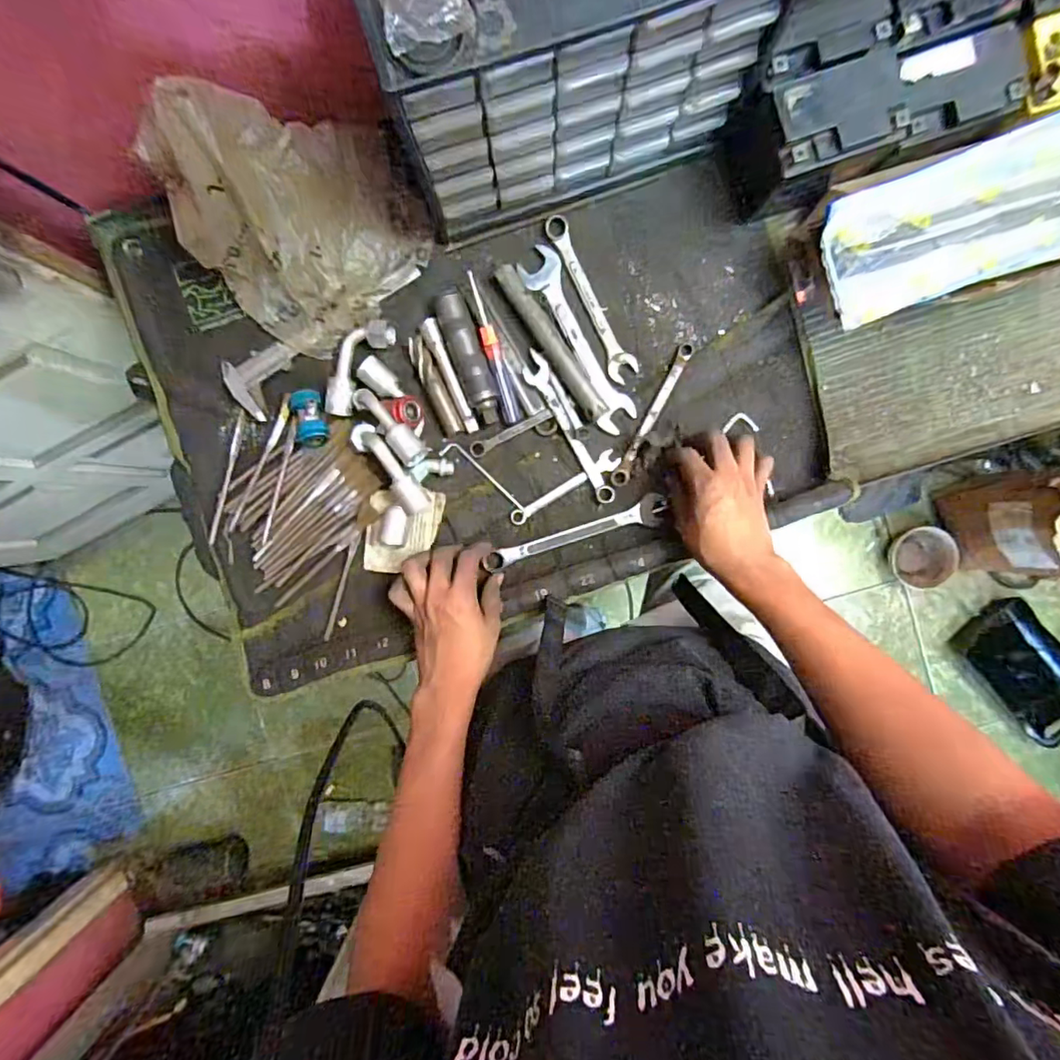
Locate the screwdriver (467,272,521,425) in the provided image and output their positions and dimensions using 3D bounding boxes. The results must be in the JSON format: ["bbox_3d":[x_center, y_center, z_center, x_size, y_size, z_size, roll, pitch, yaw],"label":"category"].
[{"bbox_3d":[-0.037,-0.182,0.566,0.018,0.018,0.149,-17,93,1],"label":"screwdriver"}]

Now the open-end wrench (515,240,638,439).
[{"bbox_3d":[0.049,-0.195,0.577,0.041,0.011,0.200,-28,92,1],"label":"open-end wrench"}]

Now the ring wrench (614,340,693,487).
[{"bbox_3d":[0.127,-0.119,0.579,0.016,0.009,0.160,27,93,-1],"label":"ring wrench"}]

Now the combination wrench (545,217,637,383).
[{"bbox_3d":[0.065,-0.235,0.576,0.030,0.010,0.173,-25,92,1],"label":"combination wrench"}]

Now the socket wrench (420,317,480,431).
[{"bbox_3d":[-0.081,-0.155,0.566,0.017,0.010,0.118,-22,92,1],"label":"socket wrench"}]

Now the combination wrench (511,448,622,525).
[{"bbox_3d":[0.036,-0.044,0.587,0.128,0.007,0.021,-31,92,2],"label":"combination wrench"}]

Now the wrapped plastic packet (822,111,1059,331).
[{"bbox_3d":[0.433,-0.289,0.482,0.347,0.056,0.116,-18,93,1],"label":"wrapped plastic packet"}]

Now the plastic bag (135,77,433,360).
[{"bbox_3d":[-0.210,-0.287,0.506,0.202,0.136,0.175,-39,92,2],"label":"plastic bag"}]

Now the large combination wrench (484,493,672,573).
[{"bbox_3d":[0.051,0.006,0.582,0.191,0.014,0.031,-18,93,2],"label":"large combination wrench"}]

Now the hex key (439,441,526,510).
[{"bbox_3d":[-0.046,-0.057,0.587,0.106,0.009,0.018,35,92,-1],"label":"hex key"}]

